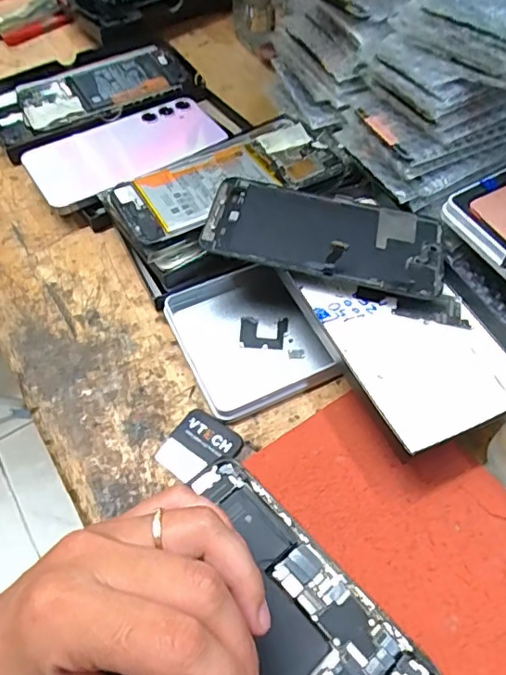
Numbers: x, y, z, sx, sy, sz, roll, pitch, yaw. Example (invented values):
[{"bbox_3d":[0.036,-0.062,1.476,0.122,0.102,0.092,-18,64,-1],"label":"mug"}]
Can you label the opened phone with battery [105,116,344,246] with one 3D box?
[{"bbox_3d":[-0.022,-0.123,0.407,0.166,0.010,0.083,-25,61,-16],"label":"opened phone with battery"}]

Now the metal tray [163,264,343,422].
[{"bbox_3d":[-0.003,-0.001,0.362,0.086,0.017,0.101,-22,59,-13],"label":"metal tray"}]

